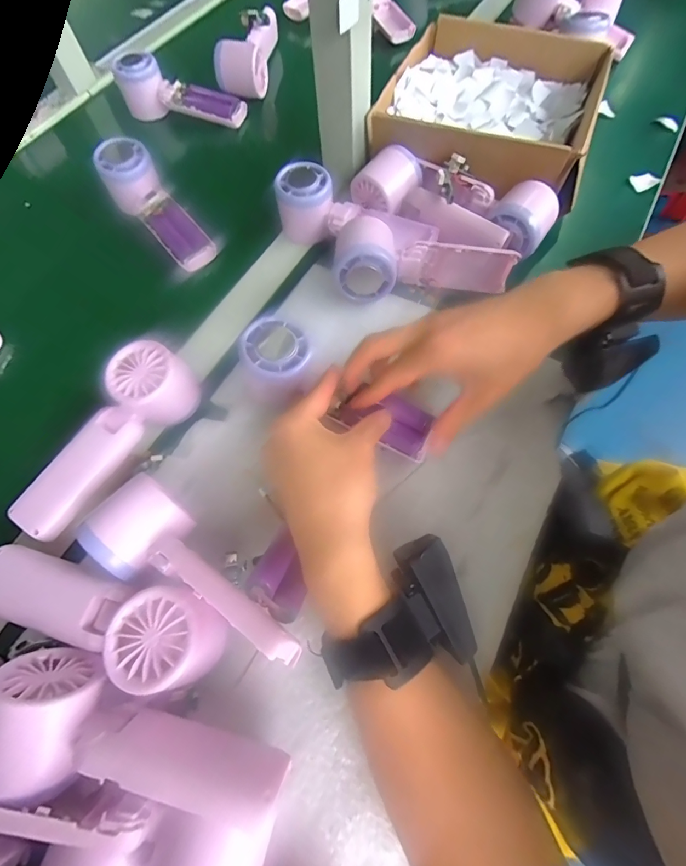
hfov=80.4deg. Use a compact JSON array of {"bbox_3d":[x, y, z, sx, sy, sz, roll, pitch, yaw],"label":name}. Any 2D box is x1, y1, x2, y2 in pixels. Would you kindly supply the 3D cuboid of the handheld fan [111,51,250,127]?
[{"bbox_3d":[-0.205,-0.439,0.520,0.160,0.049,0.051,15,67,7],"label":"handheld fan"}]

